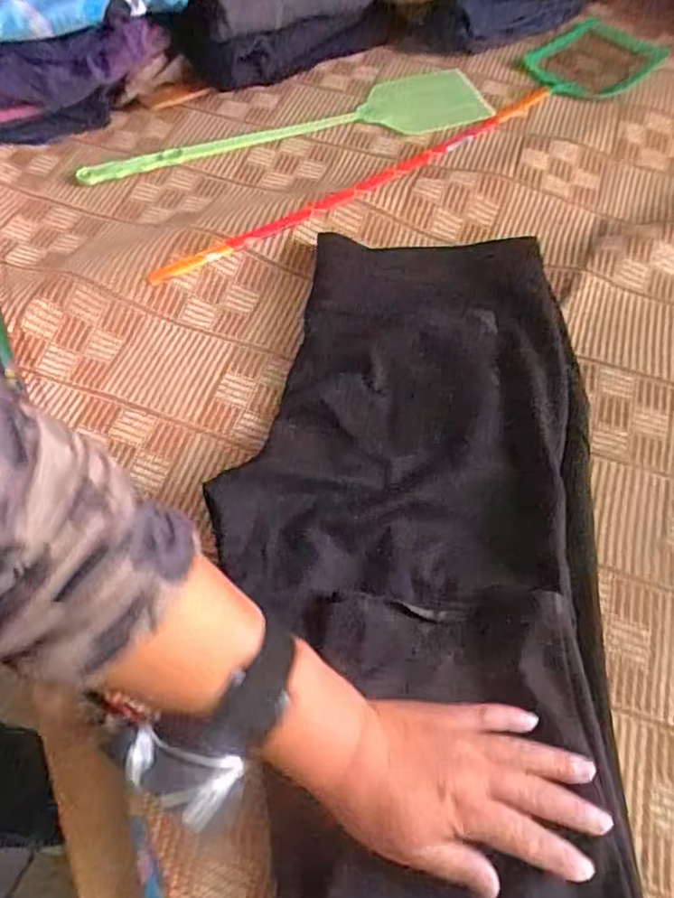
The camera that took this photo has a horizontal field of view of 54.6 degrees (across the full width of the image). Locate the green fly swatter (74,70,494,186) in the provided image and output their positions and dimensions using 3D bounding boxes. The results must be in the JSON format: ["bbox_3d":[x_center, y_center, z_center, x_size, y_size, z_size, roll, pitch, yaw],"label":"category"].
[{"bbox_3d":[-0.060,-0.392,0.775,0.479,0.015,0.122,-12,60,-8],"label":"green fly swatter"}]

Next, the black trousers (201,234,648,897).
[{"bbox_3d":[0.063,0.072,0.503,0.274,0.041,0.658,1,59,0],"label":"black trousers"}]

